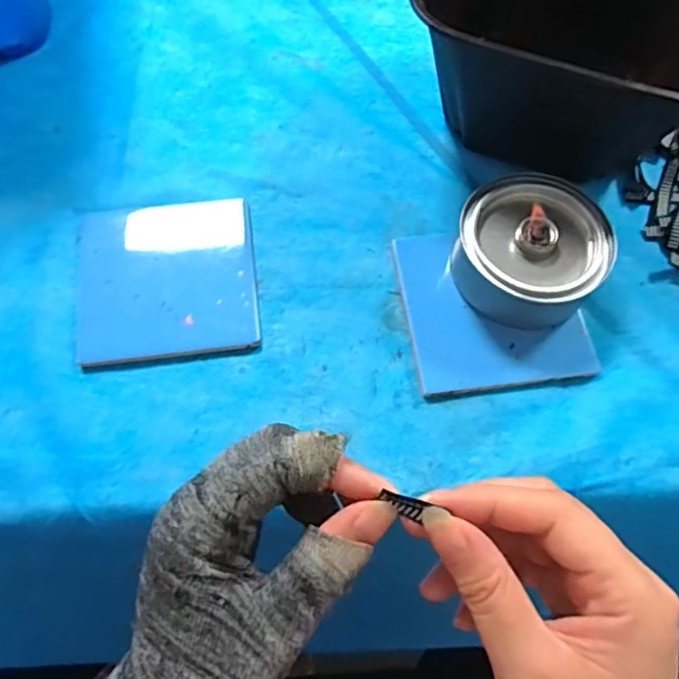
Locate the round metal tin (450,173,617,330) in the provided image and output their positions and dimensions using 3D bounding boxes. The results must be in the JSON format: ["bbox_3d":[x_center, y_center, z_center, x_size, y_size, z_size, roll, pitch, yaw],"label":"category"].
[{"bbox_3d":[0.109,-0.051,0.352,0.082,0.044,0.076,0,66,0],"label":"round metal tin"}]

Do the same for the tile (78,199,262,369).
[{"bbox_3d":[-0.105,-0.038,0.373,0.106,0.011,0.108,-6,65,-6],"label":"tile"}]

